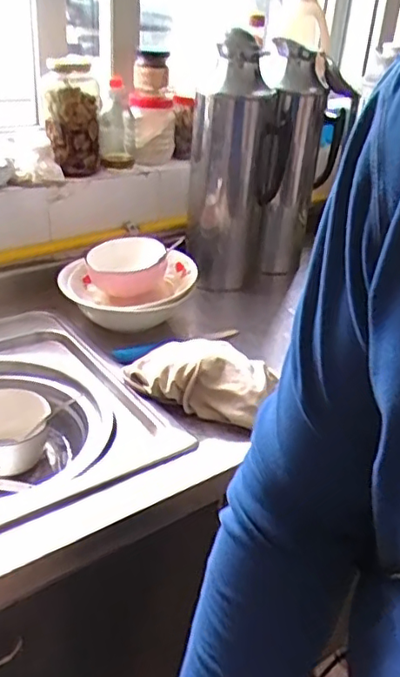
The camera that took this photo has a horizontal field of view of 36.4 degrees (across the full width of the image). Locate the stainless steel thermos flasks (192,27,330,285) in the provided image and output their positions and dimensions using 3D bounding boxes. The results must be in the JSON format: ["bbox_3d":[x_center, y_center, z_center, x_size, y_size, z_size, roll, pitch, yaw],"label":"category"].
[{"bbox_3d":[0.095,-0.300,1.075,0.251,0.411,0.145,-11,26,-38],"label":"stainless steel thermos flasks"}]

